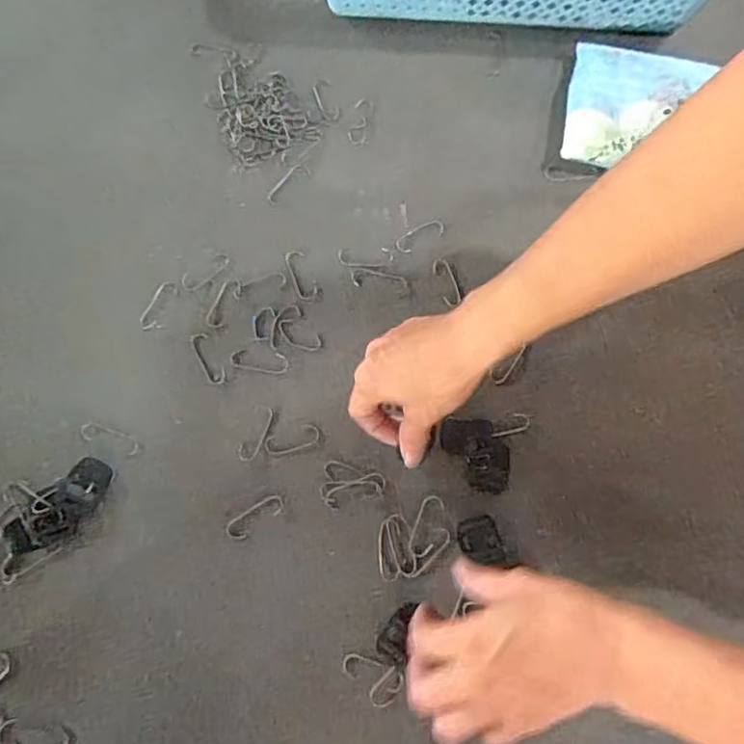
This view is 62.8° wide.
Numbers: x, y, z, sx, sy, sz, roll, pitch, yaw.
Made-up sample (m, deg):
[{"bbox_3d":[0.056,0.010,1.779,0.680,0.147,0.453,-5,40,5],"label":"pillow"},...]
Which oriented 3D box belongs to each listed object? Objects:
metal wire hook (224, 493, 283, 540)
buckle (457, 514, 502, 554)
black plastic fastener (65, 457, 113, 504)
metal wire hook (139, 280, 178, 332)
[{"bbox_3d":[-0.083,0.102,0.430,0.044,0.004,0.016,-34,78,-9],"label":"metal wire hook"},{"bbox_3d":[0.075,0.114,0.429,0.029,0.004,0.023,-12,76,-4],"label":"buckle"},{"bbox_3d":[-0.203,0.078,0.436,0.028,0.004,0.032,27,77,6],"label":"black plastic fastener"},{"bbox_3d":[-0.165,-0.052,0.470,0.016,0.004,0.044,21,76,4],"label":"metal wire hook"}]

